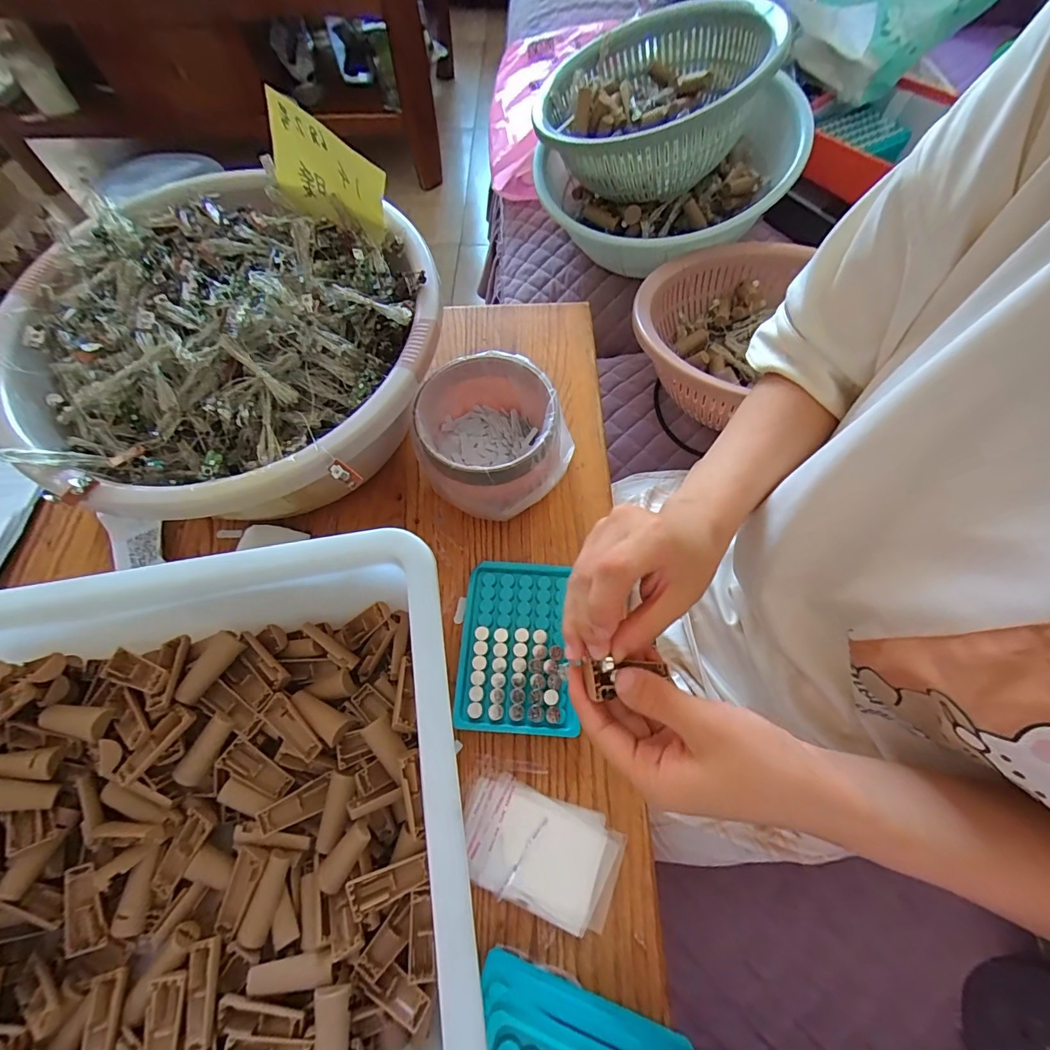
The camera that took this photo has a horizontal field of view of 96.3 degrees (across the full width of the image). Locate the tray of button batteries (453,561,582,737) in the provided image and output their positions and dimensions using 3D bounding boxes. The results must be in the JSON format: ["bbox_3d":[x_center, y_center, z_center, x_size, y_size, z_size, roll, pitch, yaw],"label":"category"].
[{"bbox_3d":[-0.007,0.096,0.382,0.090,0.016,0.131,2,65,2],"label":"tray of button batteries"}]

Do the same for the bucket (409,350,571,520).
[{"bbox_3d":[-0.032,-0.079,0.422,0.129,0.085,0.119,39,71,17],"label":"bucket"}]

